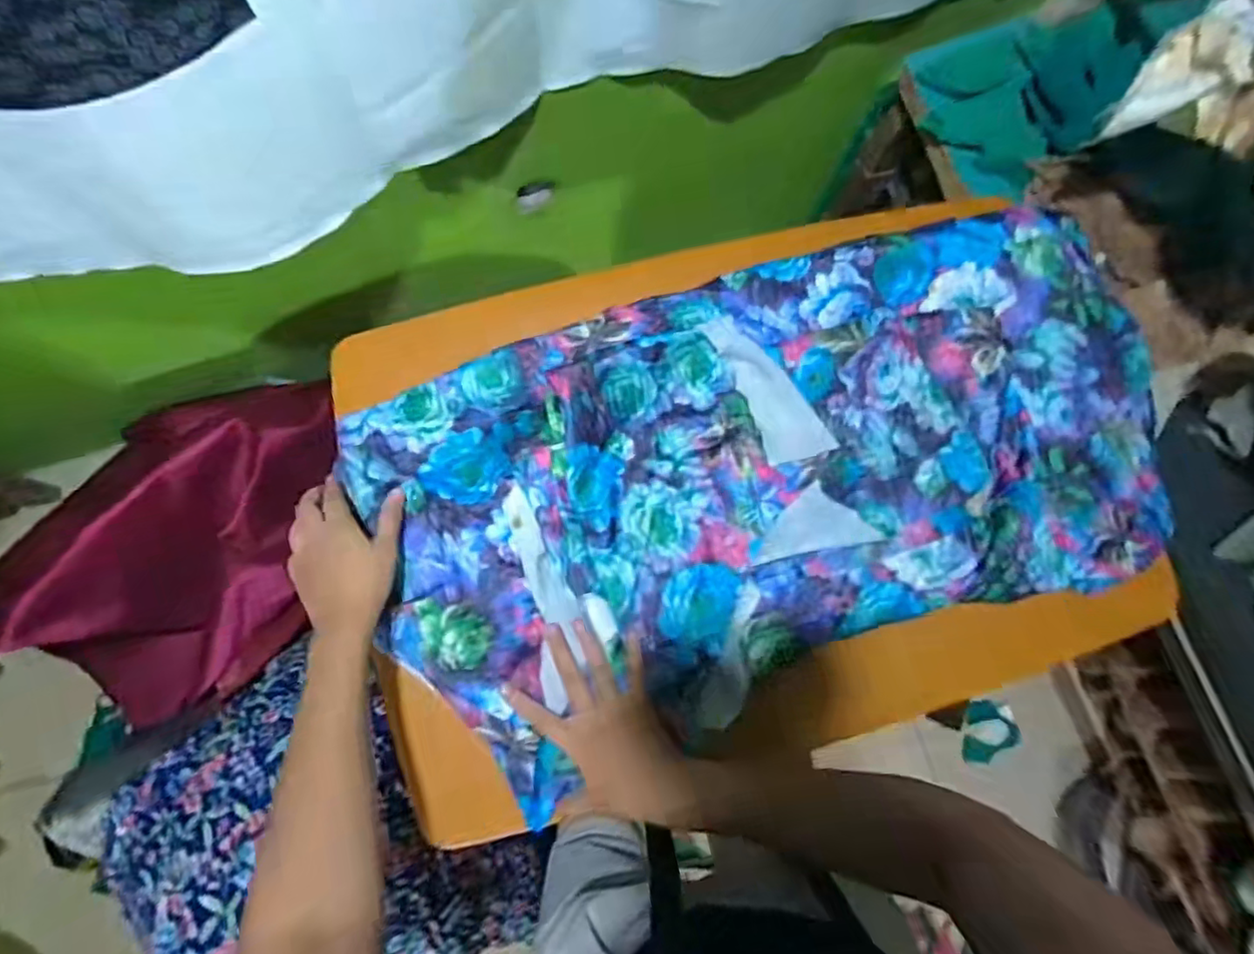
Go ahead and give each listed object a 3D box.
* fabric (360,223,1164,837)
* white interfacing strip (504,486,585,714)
[{"bbox_3d":[0.145,-0.012,0.562,0.717,0.048,0.372,-19,79,-8],"label":"fabric"},{"bbox_3d":[-0.066,0.095,0.521,0.041,0.012,0.179,-14,82,-4],"label":"white interfacing strip"}]

